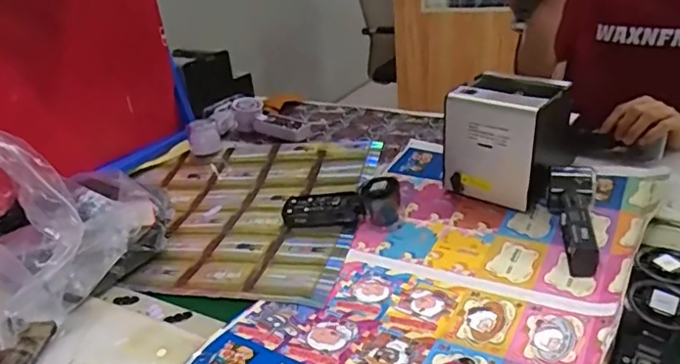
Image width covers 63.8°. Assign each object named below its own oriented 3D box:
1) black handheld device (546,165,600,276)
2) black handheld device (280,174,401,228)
[{"bbox_3d":[0.281,0.040,0.652,0.056,0.055,0.167,2,40,13],"label":"black handheld device"},{"bbox_3d":[0.002,0.027,0.747,0.161,0.060,0.049,3,27,14],"label":"black handheld device"}]

